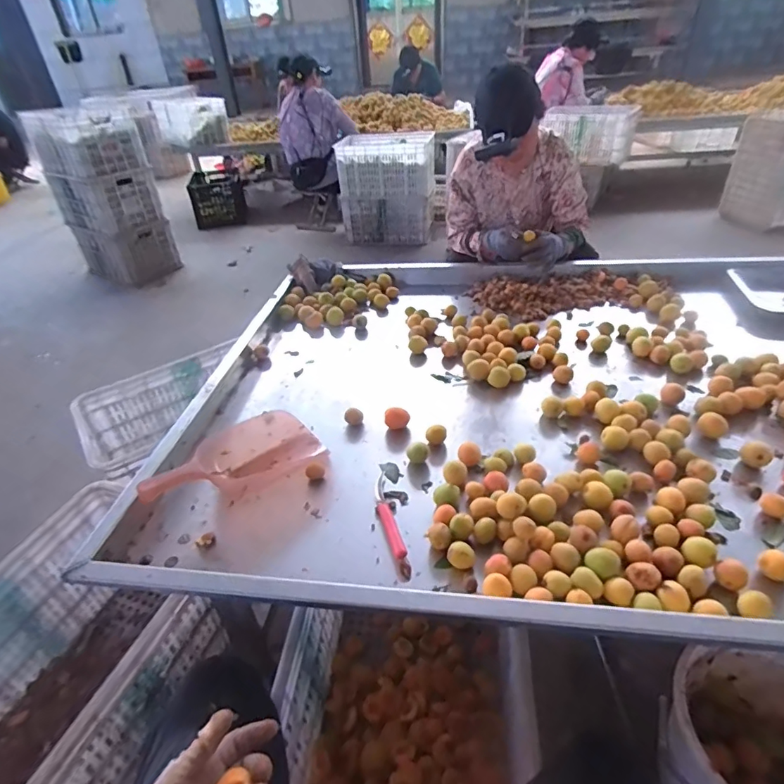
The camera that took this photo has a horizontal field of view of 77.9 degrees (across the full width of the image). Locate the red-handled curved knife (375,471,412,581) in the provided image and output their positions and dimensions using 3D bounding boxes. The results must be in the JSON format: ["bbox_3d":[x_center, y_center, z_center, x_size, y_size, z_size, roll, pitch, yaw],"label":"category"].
[{"bbox_3d":[-0.005,0.191,0.730,0.026,0.021,0.196,-12,38,-8],"label":"red-handled curved knife"}]

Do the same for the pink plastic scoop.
[{"bbox_3d":[-0.278,0.105,0.846,0.292,0.080,0.172,-23,41,-21],"label":"pink plastic scoop"}]

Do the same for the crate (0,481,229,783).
[{"bbox_3d":[-0.549,0.484,0.865,0.359,0.283,0.520,10,40,19],"label":"crate"}]

